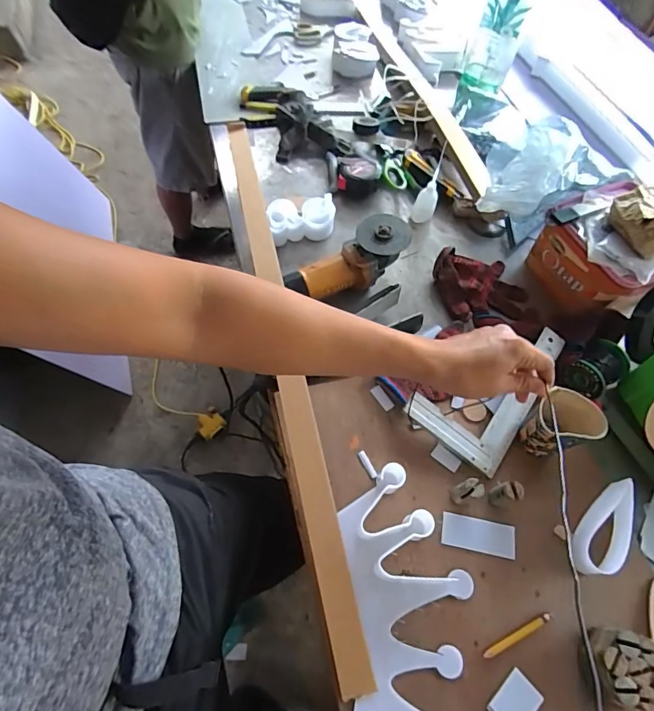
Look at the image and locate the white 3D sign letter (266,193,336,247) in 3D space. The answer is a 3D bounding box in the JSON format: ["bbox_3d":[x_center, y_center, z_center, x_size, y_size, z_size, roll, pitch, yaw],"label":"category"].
[{"bbox_3d":[-0.046,-0.244,0.784,0.121,0.045,0.078,-11,63,-8],"label":"white 3D sign letter"}]

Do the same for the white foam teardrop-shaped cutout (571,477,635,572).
[{"bbox_3d":[0.356,0.217,0.561,0.048,0.036,0.134,32,65,14],"label":"white foam teardrop-shaped cutout"}]

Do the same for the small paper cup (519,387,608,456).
[{"bbox_3d":[0.305,0.092,0.582,0.075,0.084,0.069,1,62,-2],"label":"small paper cup"}]

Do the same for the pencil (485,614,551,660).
[{"bbox_3d":[0.220,0.324,0.507,0.093,0.004,0.010,-22,65,-13],"label":"pencil"}]

